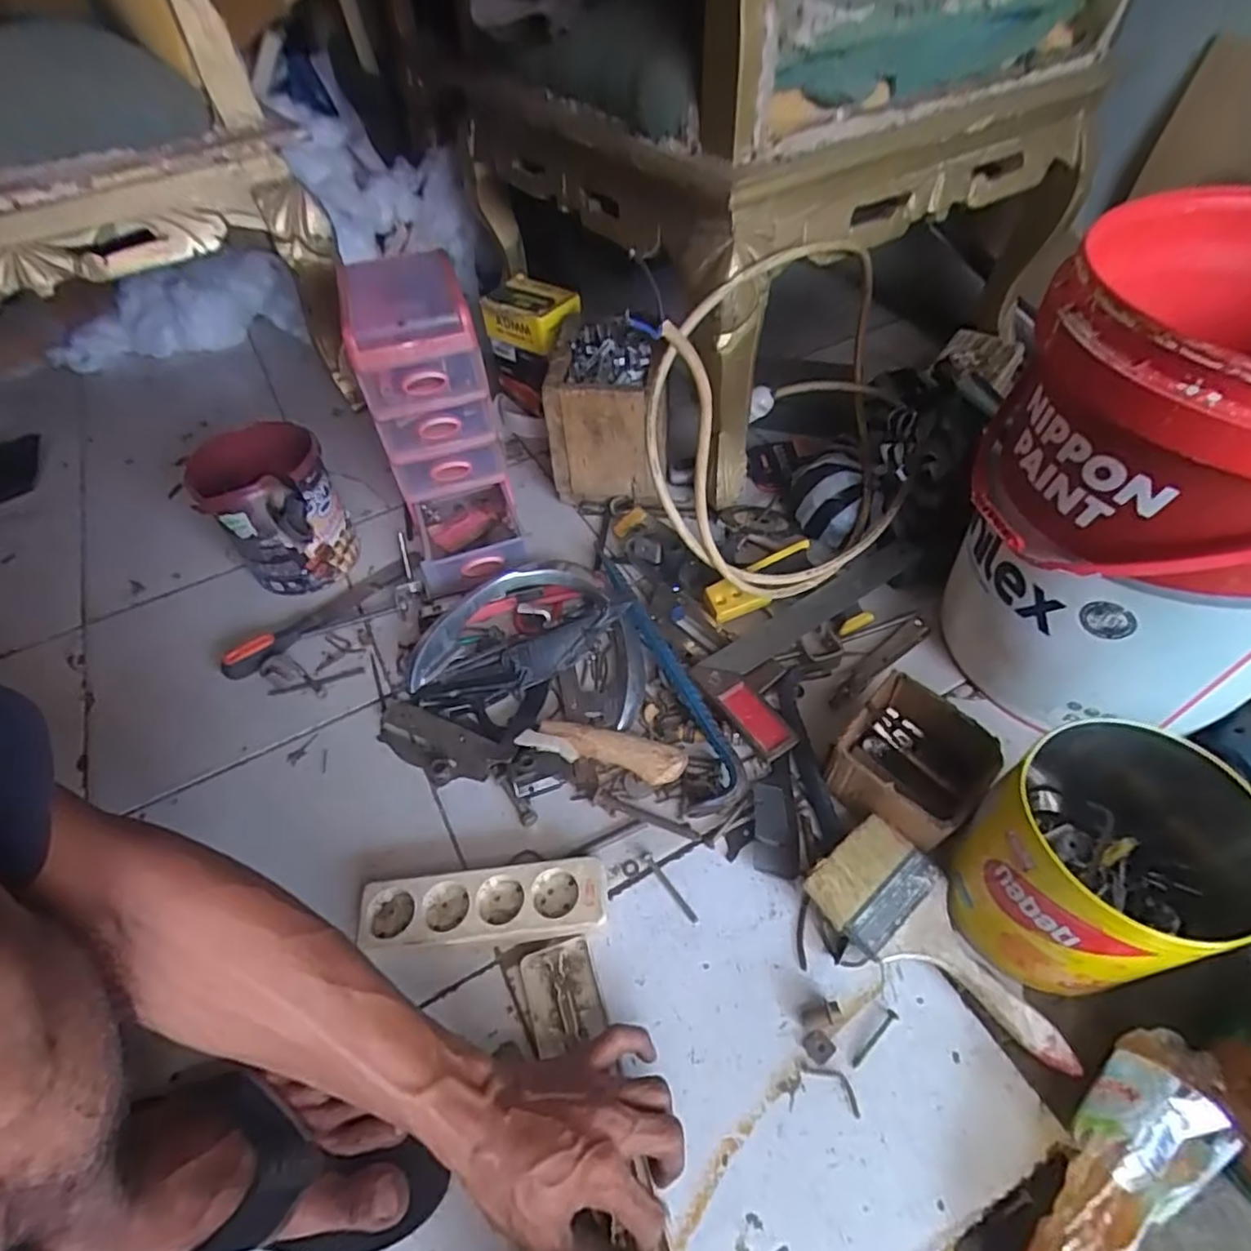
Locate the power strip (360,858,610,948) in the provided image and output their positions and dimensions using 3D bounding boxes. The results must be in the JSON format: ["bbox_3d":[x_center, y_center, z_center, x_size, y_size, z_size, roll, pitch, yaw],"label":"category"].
[{"bbox_3d":[-0.116,0.233,0.536,0.198,0.033,0.055,-6,51,-1],"label":"power strip"}]

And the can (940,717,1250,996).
[{"bbox_3d":[0.347,0.168,0.476,0.182,0.152,0.150,-38,58,-24],"label":"can"}]

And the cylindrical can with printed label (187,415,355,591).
[{"bbox_3d":[-0.423,-0.142,0.780,0.169,0.156,0.127,32,59,26],"label":"cylindrical can with printed label"}]

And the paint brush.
[{"bbox_3d":[0.236,0.248,0.493,0.090,0.038,0.193,-33,56,-21],"label":"paint brush"}]

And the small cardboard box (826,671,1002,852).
[{"bbox_3d":[0.248,0.124,0.566,0.108,0.072,0.117,34,60,27],"label":"small cardboard box"}]

